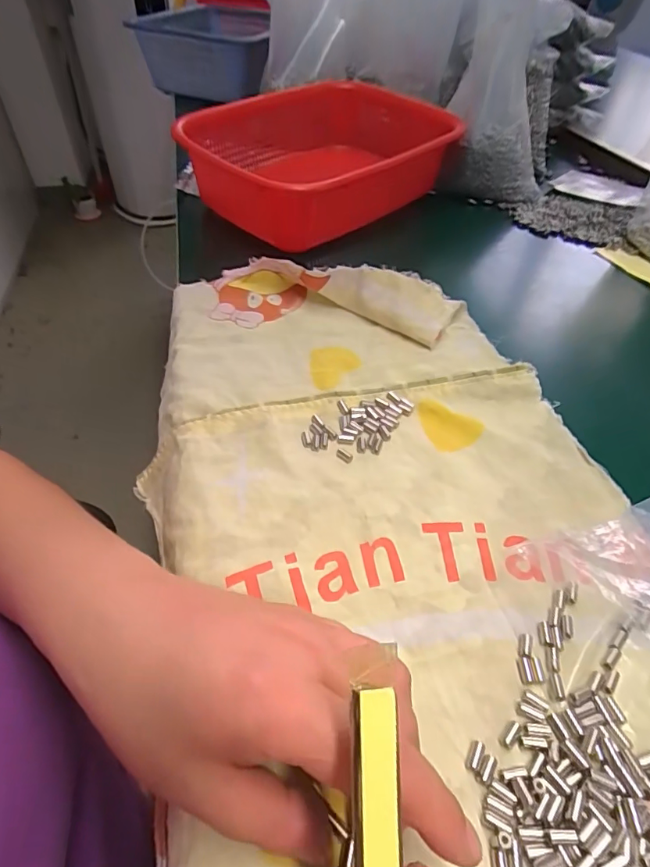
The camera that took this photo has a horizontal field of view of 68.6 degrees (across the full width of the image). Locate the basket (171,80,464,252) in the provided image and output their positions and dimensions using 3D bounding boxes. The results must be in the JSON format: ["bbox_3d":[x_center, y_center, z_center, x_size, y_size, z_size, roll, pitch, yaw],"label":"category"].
[{"bbox_3d":[0.008,-0.320,0.552,0.249,0.092,0.332,34,55,26],"label":"basket"}]

